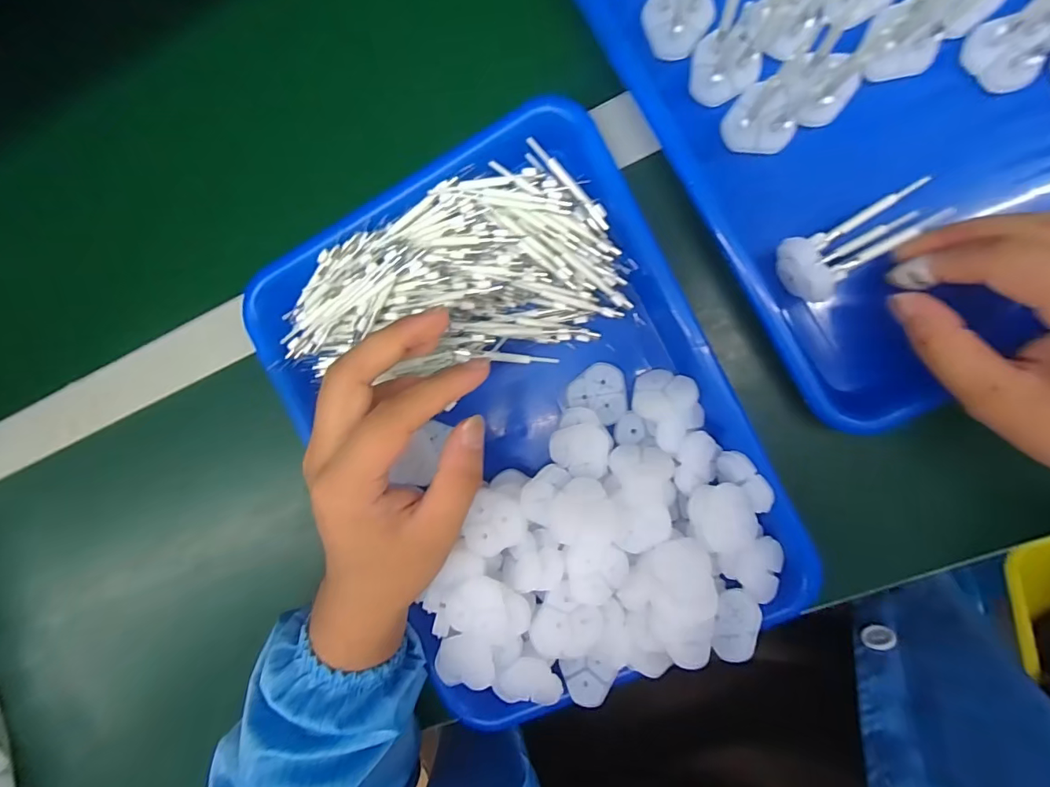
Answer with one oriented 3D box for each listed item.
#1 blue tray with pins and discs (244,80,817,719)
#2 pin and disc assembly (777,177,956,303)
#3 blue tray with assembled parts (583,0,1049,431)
[{"bbox_3d":[-0.004,0.022,0.292,0.242,0.044,0.319,-27,91,8],"label":"blue tray with pins and discs"},{"bbox_3d":[0.177,-0.080,0.262,0.084,0.026,0.034,-27,91,1],"label":"pin and disc assembly"},{"bbox_3d":[0.201,-0.166,0.248,0.248,0.068,0.347,-29,91,8],"label":"blue tray with assembled parts"}]

